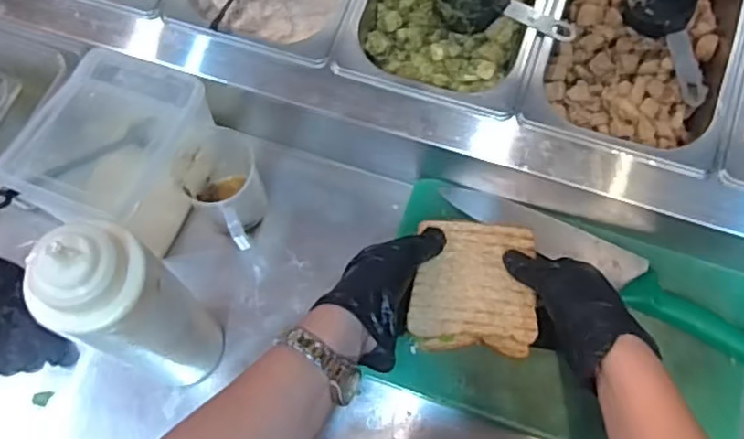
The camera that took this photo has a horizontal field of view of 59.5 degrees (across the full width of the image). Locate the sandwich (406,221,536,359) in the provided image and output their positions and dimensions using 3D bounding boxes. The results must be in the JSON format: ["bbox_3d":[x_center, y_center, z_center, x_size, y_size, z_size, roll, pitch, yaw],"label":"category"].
[{"bbox_3d":[0.088,0.057,0.562,0.100,0.051,0.105,4,70,3],"label":"sandwich"}]

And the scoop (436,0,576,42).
[{"bbox_3d":[0.124,-0.202,0.615,0.133,0.037,0.069,15,71,7],"label":"scoop"}]

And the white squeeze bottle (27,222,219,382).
[{"bbox_3d":[-0.177,0.076,0.505,0.063,0.265,0.079,19,71,8],"label":"white squeeze bottle"}]

